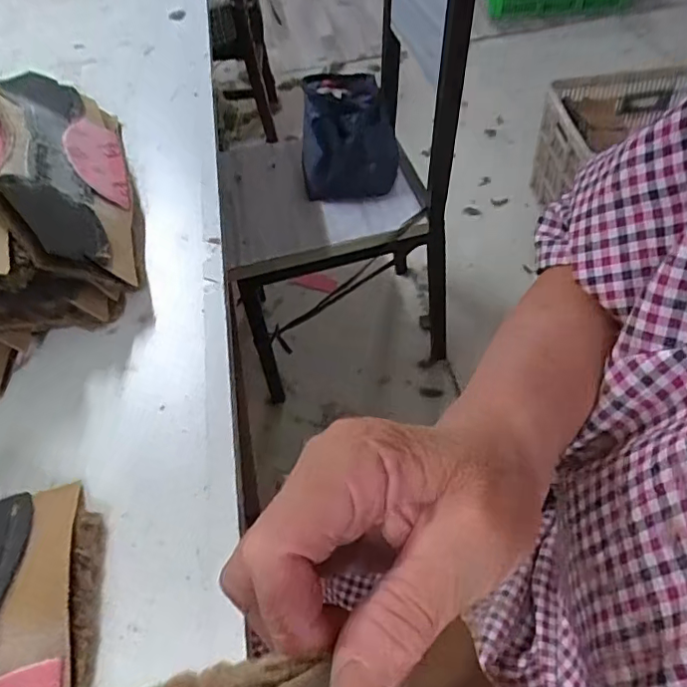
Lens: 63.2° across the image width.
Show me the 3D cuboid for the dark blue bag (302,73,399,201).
[{"bbox_3d":[0.012,-0.388,1.048,0.174,0.149,0.190,-1,51,6],"label":"dark blue bag"}]

